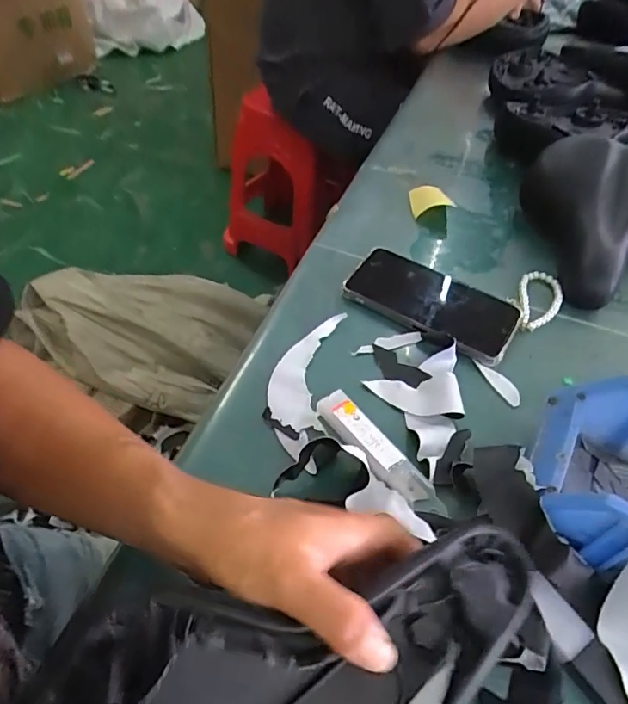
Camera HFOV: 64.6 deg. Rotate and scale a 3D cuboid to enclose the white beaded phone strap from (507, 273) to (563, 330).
[{"bbox_3d":[0.227,-0.052,0.513,0.048,0.013,0.099,32,53,20],"label":"white beaded phone strap"}]

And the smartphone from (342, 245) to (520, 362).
[{"bbox_3d":[0.113,-0.050,0.488,0.163,0.018,0.078,29,52,18],"label":"smartphone"}]

